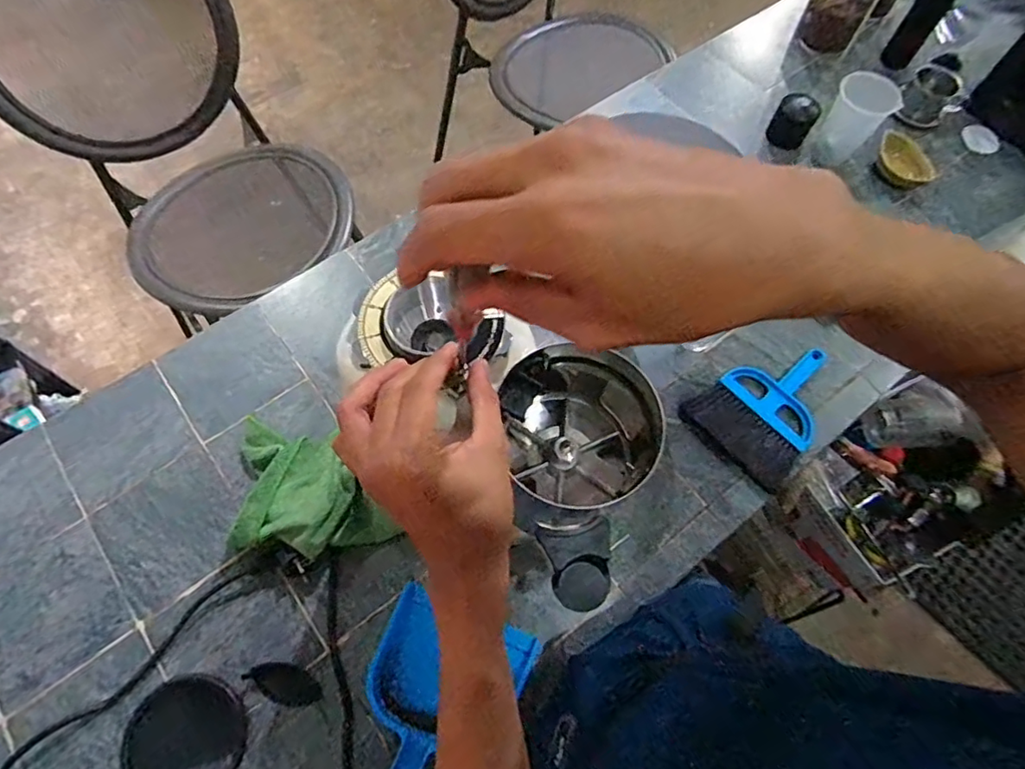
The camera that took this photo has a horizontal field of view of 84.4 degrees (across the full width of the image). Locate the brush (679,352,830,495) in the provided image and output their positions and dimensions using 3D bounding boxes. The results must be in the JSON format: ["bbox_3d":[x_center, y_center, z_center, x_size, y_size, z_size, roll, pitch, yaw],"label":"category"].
[{"bbox_3d":[0.331,0.022,0.734,0.145,0.029,0.183,41,72,14],"label":"brush"}]

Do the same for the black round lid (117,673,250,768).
[{"bbox_3d":[-0.332,0.360,0.571,0.122,0.007,0.114,0,66,0],"label":"black round lid"}]

